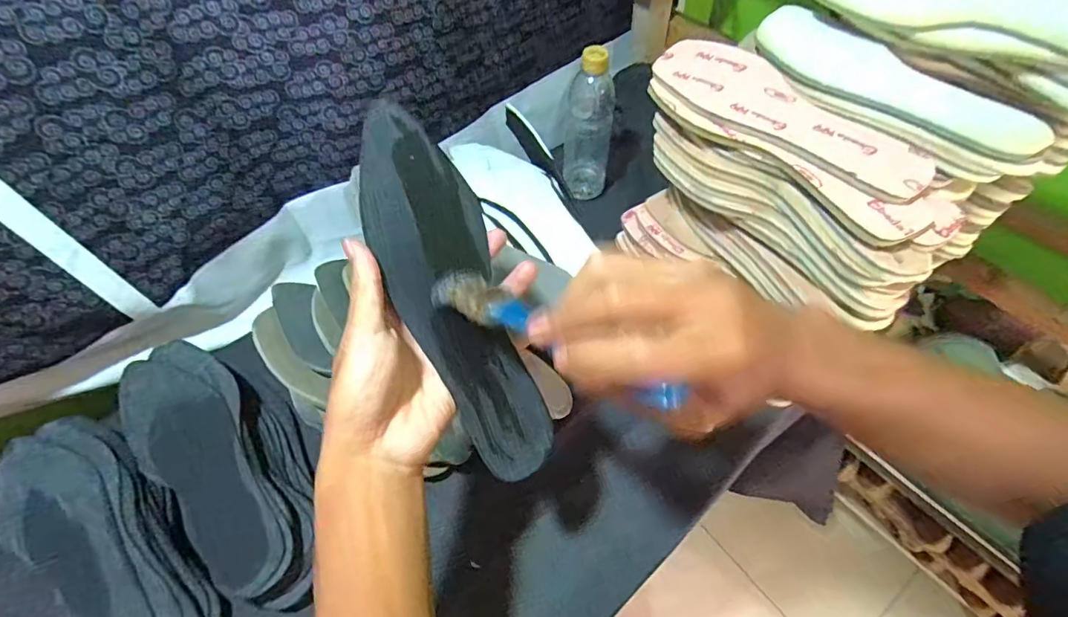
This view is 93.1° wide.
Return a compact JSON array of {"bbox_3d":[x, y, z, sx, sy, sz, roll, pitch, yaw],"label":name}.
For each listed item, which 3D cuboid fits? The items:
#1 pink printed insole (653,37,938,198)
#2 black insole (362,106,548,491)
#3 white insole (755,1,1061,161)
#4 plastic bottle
[{"bbox_3d":[0.199,-0.162,0.410,0.086,0.012,0.235,-37,62,-21],"label":"pink printed insole"},{"bbox_3d":[-0.049,-0.006,0.311,0.072,0.004,0.232,-20,94,-33],"label":"black insole"},{"bbox_3d":[0.315,-0.200,0.466,0.032,0.069,0.259,-35,59,-5],"label":"white insole"},{"bbox_3d":[0.068,-0.224,0.627,0.057,0.201,0.055,2,56,3],"label":"plastic bottle"}]

